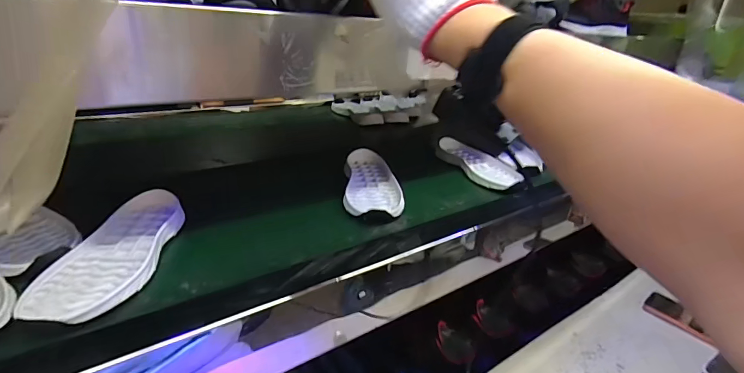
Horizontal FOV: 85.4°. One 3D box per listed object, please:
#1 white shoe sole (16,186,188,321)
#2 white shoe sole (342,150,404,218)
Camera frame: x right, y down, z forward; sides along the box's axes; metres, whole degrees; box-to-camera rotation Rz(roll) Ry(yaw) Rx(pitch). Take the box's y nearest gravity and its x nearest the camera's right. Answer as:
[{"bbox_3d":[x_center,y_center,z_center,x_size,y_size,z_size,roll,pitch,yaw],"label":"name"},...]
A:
[{"bbox_3d":[-0.248,0.059,0.393,0.081,0.028,0.191,5,23,-1],"label":"white shoe sole"},{"bbox_3d":[0.001,-0.009,0.601,0.080,0.032,0.207,3,23,-5],"label":"white shoe sole"}]

